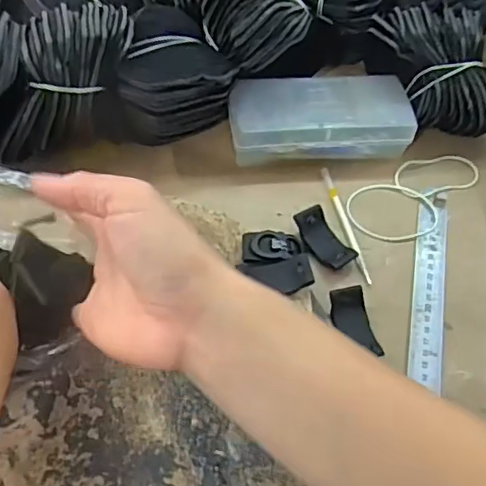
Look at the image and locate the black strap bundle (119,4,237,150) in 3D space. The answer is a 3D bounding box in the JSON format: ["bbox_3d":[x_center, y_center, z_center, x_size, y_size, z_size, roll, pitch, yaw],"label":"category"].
[{"bbox_3d":[-0.062,-0.145,0.514,0.110,0.091,0.111,-18,60,-16],"label":"black strap bundle"}]

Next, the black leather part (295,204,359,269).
[{"bbox_3d":[0.068,-0.003,0.478,0.030,0.016,0.056,-33,65,-23],"label":"black leather part"}]

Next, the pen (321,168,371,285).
[{"bbox_3d":[0.089,-0.017,0.498,0.007,0.009,0.118,-10,58,-11],"label":"pen"}]

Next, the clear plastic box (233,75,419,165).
[{"bbox_3d":[0.069,-0.112,0.530,0.163,0.051,0.074,-5,57,-8],"label":"clear plastic box"}]

